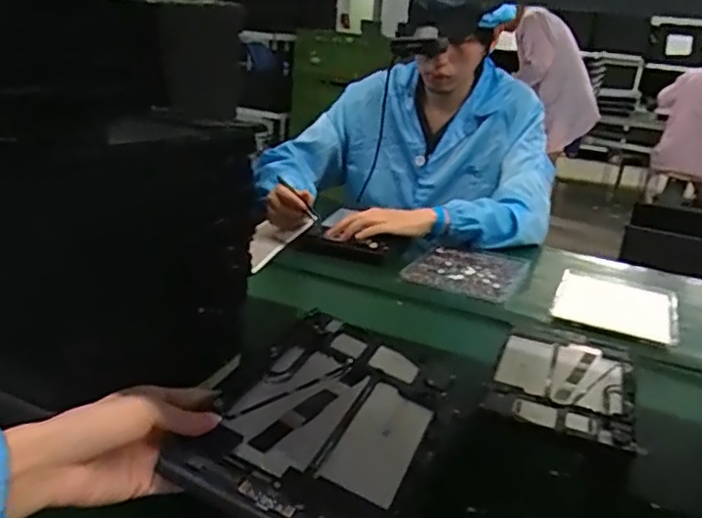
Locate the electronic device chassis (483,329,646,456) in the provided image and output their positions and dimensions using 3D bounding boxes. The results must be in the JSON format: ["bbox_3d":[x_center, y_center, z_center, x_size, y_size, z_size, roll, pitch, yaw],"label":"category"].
[{"bbox_3d":[0.236,0.135,0.714,0.145,0.009,0.208,12,21,17],"label":"electronic device chassis"}]

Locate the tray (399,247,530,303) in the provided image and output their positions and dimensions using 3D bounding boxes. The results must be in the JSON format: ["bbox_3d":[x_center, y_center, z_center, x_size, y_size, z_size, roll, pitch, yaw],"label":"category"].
[{"bbox_3d":[0.190,0.022,1.055,0.166,0.013,0.206,14,22,22],"label":"tray"}]

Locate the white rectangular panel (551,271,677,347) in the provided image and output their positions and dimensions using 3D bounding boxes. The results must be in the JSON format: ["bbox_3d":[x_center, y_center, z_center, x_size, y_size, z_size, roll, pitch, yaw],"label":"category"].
[{"bbox_3d":[0.397,0.066,0.967,0.165,0.014,0.240,13,22,20],"label":"white rectangular panel"}]

